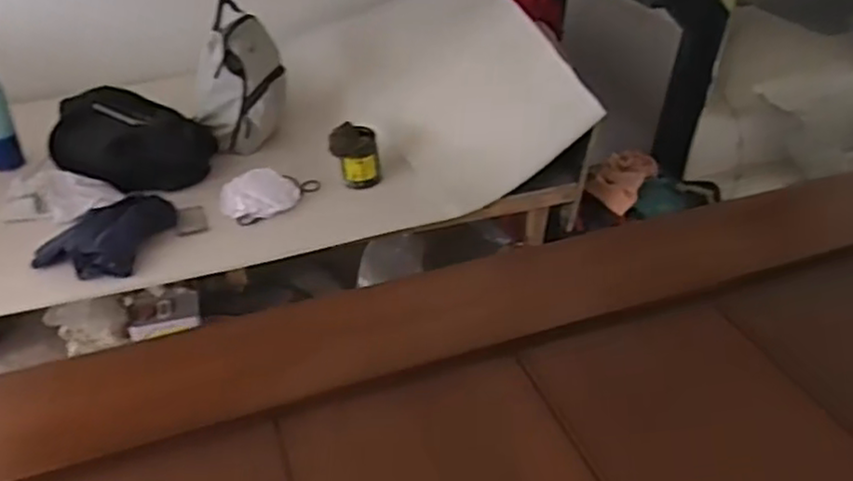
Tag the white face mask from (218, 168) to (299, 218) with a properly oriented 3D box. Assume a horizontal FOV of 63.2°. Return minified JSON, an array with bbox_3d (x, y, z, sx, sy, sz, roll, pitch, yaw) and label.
[{"bbox_3d":[-0.417,-0.113,1.724,0.187,0.085,0.122,-2,37,-6],"label":"white face mask"}]

